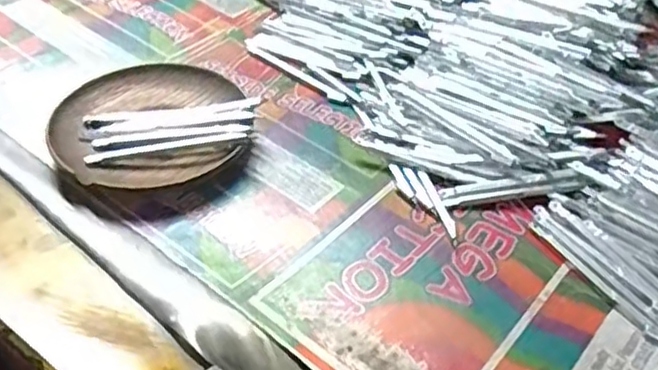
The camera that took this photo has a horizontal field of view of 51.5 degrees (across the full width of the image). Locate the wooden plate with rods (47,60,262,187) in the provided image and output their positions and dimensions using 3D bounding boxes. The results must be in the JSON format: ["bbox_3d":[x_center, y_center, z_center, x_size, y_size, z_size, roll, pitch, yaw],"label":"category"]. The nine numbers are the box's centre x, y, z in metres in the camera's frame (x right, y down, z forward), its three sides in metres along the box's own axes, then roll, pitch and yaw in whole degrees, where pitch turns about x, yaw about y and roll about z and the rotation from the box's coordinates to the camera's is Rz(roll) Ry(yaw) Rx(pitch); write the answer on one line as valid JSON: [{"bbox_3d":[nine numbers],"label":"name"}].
[{"bbox_3d":[-0.106,-0.042,0.414,0.112,0.022,0.102,1,45,-1],"label":"wooden plate with rods"}]

